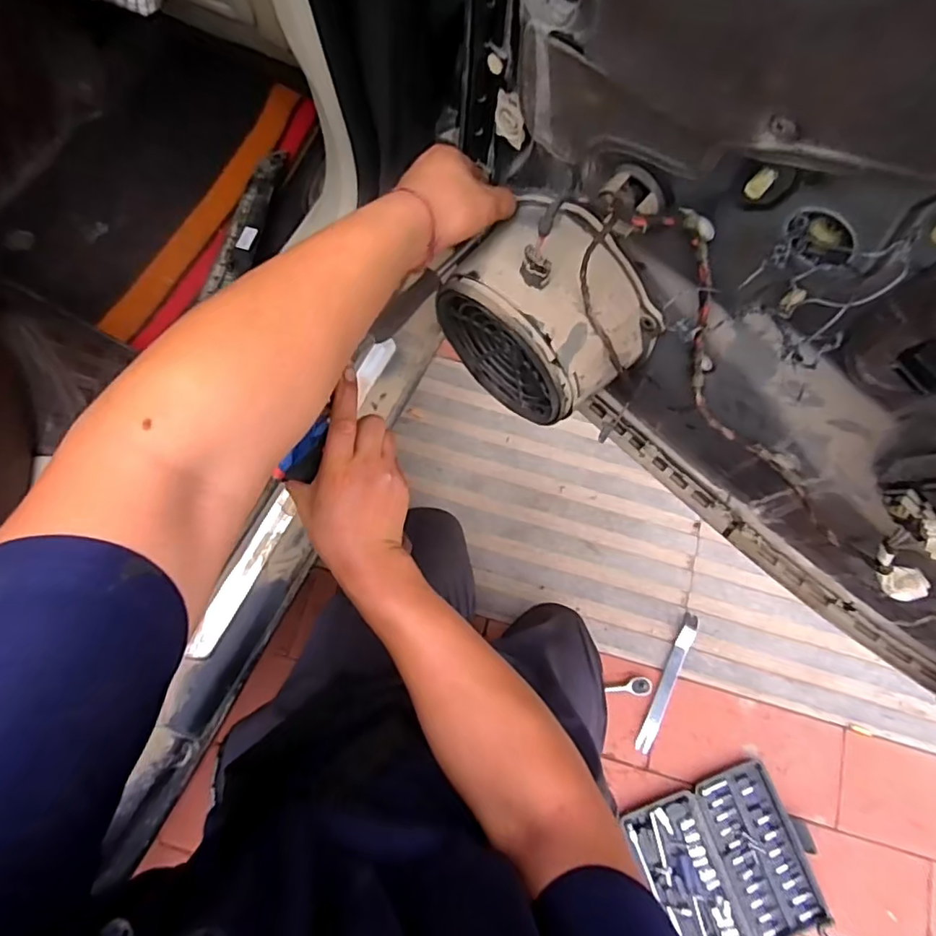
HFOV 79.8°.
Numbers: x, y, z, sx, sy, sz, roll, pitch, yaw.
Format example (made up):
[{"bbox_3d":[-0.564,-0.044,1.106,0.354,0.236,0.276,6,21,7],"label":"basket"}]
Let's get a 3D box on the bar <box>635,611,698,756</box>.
[{"bbox_3d":[0.330,0.350,0.917,0.026,0.013,0.232,27,74,6],"label":"bar"}]

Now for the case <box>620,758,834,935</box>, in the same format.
[{"bbox_3d":[0.401,0.608,0.858,0.247,0.034,0.240,-21,75,-8],"label":"case"}]

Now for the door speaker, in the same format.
[{"bbox_3d":[0.068,-0.133,0.498,0.162,0.187,0.100,43,76,10],"label":"door speaker"}]

